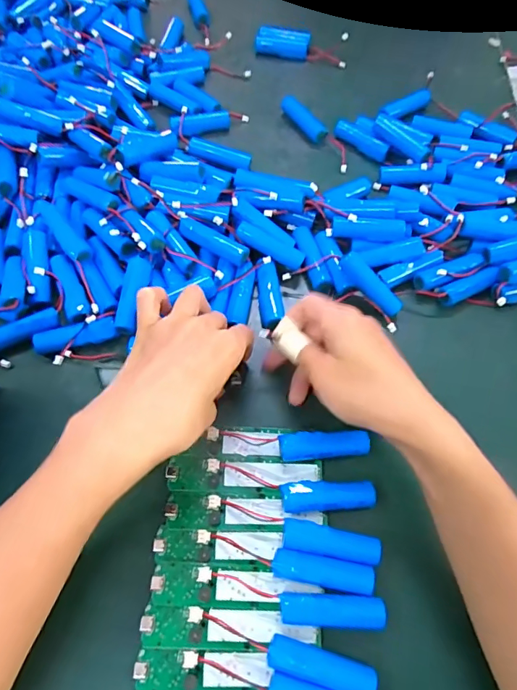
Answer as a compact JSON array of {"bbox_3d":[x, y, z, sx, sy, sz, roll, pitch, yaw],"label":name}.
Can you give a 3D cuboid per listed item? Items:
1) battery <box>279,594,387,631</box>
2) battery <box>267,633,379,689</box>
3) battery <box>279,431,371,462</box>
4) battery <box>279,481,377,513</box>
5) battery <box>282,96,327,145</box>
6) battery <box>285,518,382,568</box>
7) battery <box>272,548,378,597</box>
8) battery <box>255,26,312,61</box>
[{"bbox_3d":[0.048,0.172,0.296,0.066,0.019,0.018,4,63,-1],"label":"battery"},{"bbox_3d":[0.039,0.199,0.282,0.067,0.021,0.017,16,63,6],"label":"battery"},{"bbox_3d":[0.050,0.077,0.347,0.067,0.015,0.018,-3,63,-4],"label":"battery"},{"bbox_3d":[0.050,0.109,0.329,0.066,0.016,0.019,-2,63,-3],"label":"battery"},{"bbox_3d":[0.053,-0.260,0.528,0.021,0.015,0.074,-28,67,-16],"label":"battery"},{"bbox_3d":[0.050,0.137,0.317,0.066,0.015,0.019,10,63,3],"label":"battery"},{"bbox_3d":[0.043,0.152,0.307,0.067,0.018,0.018,11,63,3],"label":"battery"},{"bbox_3d":[0.032,-0.391,0.591,0.069,0.019,0.033,9,63,2],"label":"battery"}]

